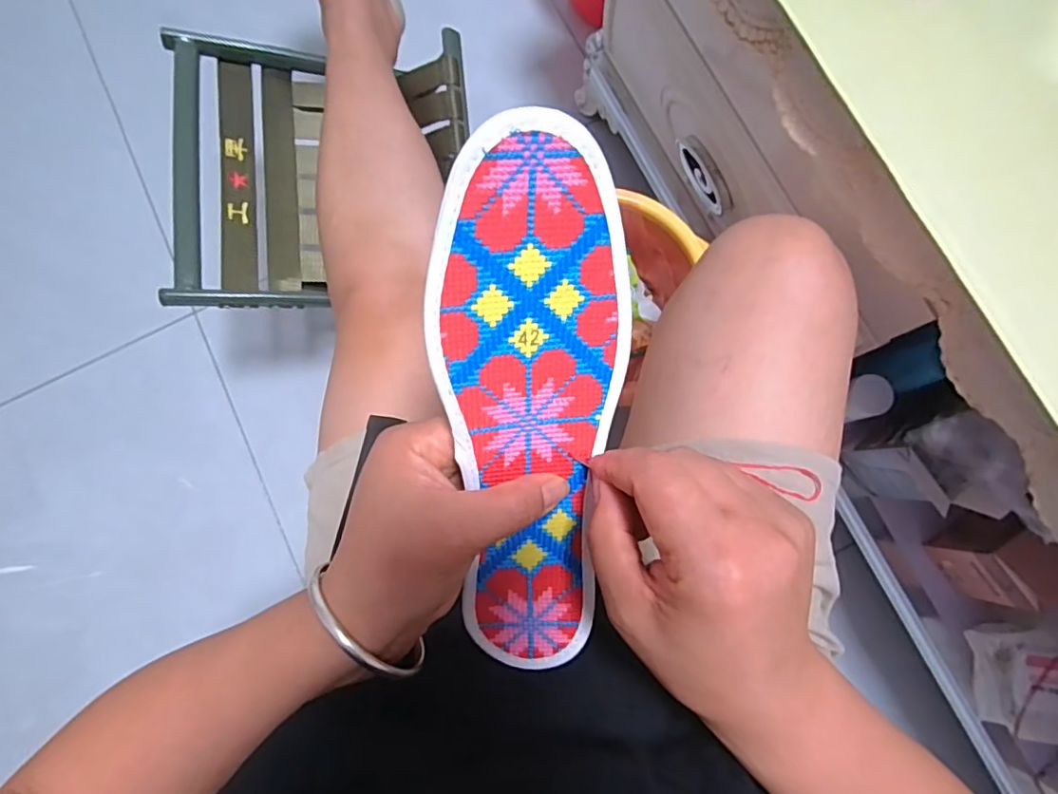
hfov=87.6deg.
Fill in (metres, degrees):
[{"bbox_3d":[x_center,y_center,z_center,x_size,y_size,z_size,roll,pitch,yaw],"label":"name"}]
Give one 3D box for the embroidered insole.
[{"bbox_3d":[0.006,0.016,0.240,0.081,0.017,0.243,-10,116,-13],"label":"embroidered insole"}]

